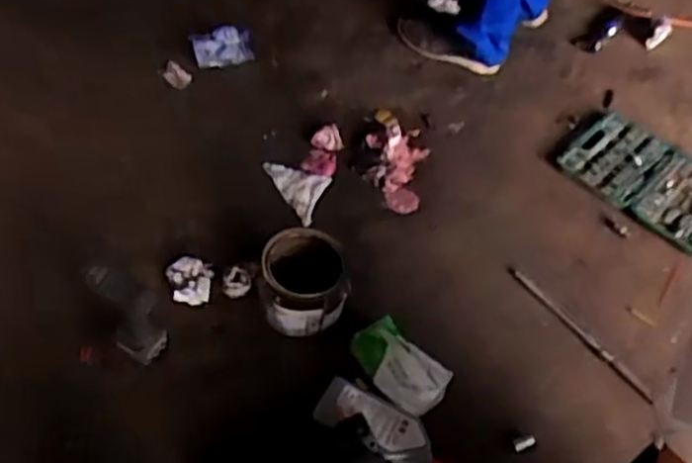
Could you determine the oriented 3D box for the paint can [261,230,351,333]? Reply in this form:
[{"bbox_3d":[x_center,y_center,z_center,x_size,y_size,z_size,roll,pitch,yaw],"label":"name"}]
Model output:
[{"bbox_3d":[-0.079,0.093,1.351,0.155,0.138,0.148,2,52,-3],"label":"paint can"}]

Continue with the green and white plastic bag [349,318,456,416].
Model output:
[{"bbox_3d":[0.089,0.253,1.319,0.116,0.081,0.190,-36,62,-28],"label":"green and white plastic bag"}]

